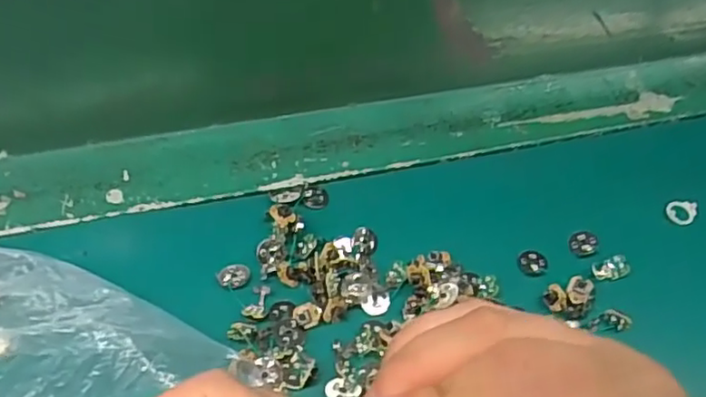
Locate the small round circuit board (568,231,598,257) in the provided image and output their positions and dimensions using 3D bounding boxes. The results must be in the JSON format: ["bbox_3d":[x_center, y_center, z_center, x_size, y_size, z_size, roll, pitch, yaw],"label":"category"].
[{"bbox_3d":[0.123,0.024,0.336,0.013,0.004,0.016,23,57,10],"label":"small round circuit board"}]

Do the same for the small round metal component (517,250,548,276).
[{"bbox_3d":[0.094,0.033,0.328,0.014,0.004,0.015,3,56,-4],"label":"small round metal component"}]

